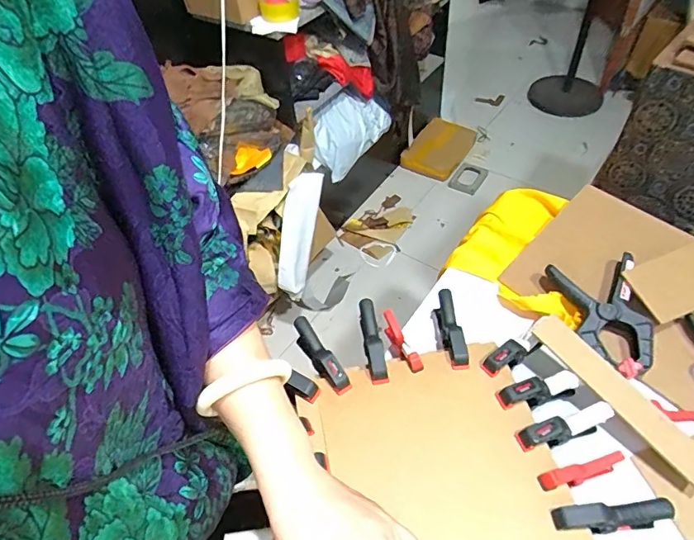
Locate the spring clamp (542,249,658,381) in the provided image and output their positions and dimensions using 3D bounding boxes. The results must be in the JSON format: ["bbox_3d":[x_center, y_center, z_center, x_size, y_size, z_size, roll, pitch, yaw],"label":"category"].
[{"bbox_3d":[0.346,0.058,0.619,0.109,0.035,0.157,-13,63,13],"label":"spring clamp"}]

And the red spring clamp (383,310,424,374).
[{"bbox_3d":[0.070,0.100,0.623,0.020,0.051,0.116,-17,29,-8],"label":"red spring clamp"}]

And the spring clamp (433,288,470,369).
[{"bbox_3d":[0.138,0.085,0.618,0.024,0.052,0.114,-6,48,1],"label":"spring clamp"}]

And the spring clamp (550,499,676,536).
[{"bbox_3d":[0.263,0.255,0.468,0.113,0.059,0.021,-6,48,1],"label":"spring clamp"}]

